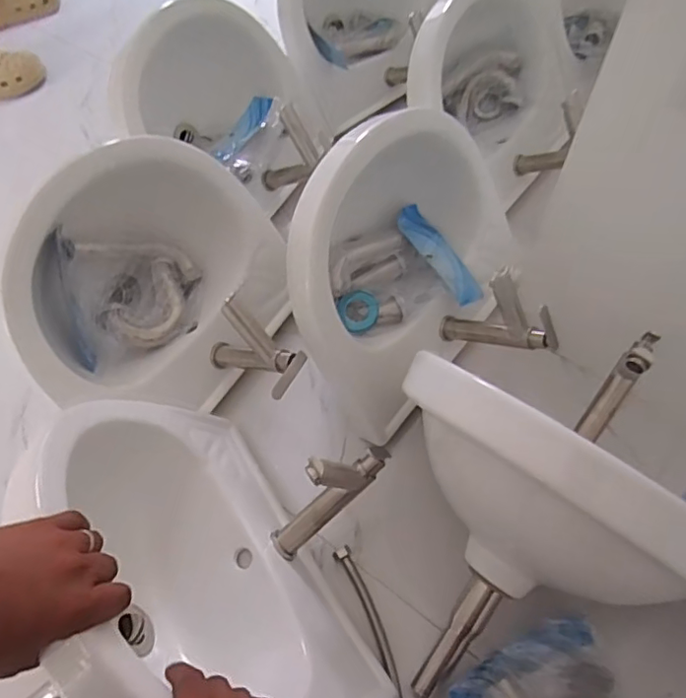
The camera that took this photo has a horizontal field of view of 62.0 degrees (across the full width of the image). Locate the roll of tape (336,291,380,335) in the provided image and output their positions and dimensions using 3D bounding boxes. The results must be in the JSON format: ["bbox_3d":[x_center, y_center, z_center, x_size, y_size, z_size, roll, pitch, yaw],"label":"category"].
[{"bbox_3d":[0.021,-0.051,0.802,0.057,0.012,0.061,0,90,20],"label":"roll of tape"}]

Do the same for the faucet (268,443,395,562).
[{"bbox_3d":[-0.024,0.175,0.665,0.049,0.090,0.168,45,102,26],"label":"faucet"}]

